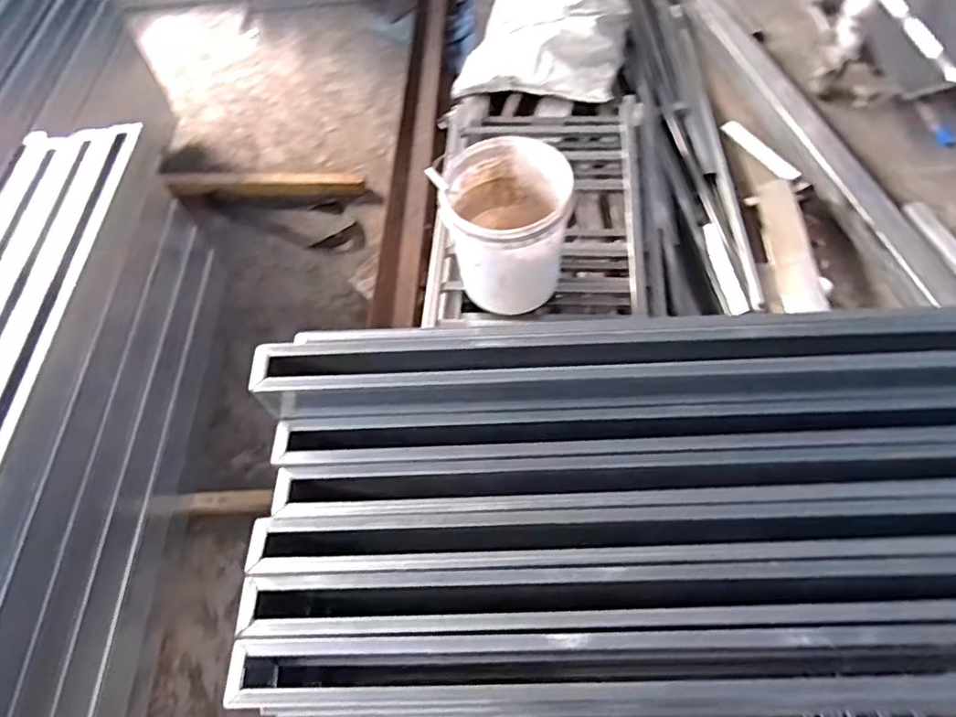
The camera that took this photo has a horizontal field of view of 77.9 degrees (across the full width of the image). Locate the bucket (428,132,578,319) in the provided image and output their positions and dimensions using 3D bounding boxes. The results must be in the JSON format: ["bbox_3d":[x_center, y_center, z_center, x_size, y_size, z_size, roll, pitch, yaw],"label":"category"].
[{"bbox_3d":[0.067,-0.333,1.510,0.296,0.393,0.287,-2,59,4],"label":"bucket"}]

